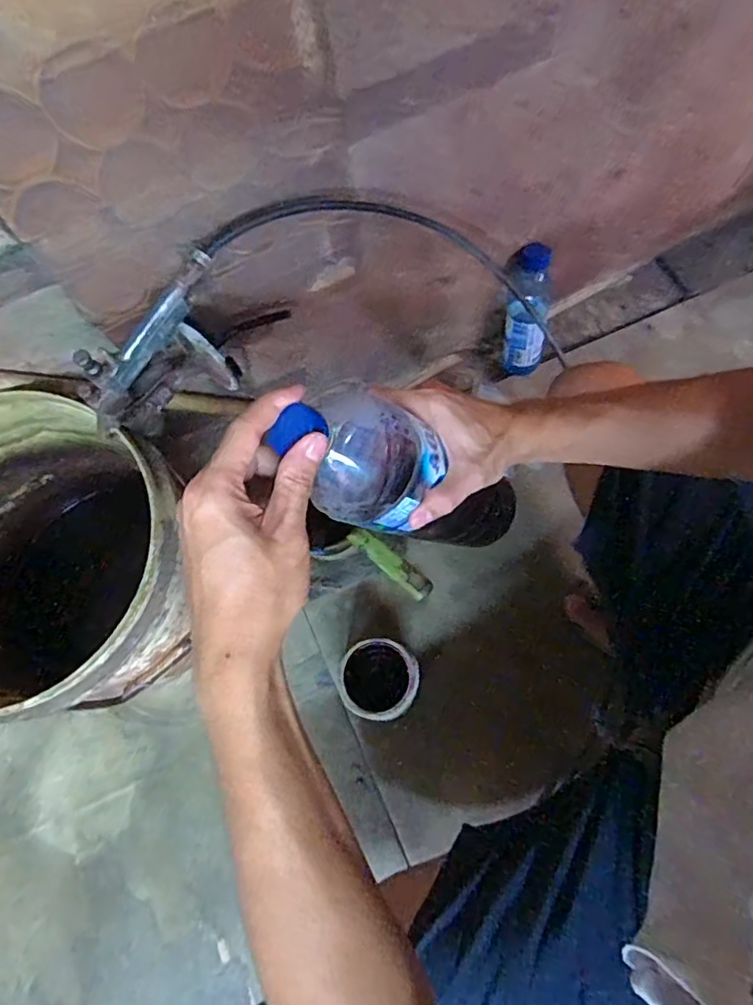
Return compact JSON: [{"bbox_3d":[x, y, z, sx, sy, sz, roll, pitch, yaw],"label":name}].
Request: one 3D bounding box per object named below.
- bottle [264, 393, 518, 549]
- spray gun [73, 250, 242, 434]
[{"bbox_3d":[0.038,-0.006,0.441,0.065,0.303,0.068,-17,70,25],"label":"bottle"},{"bbox_3d":[-0.203,-0.133,0.530,0.163,0.124,0.046,-36,75,-10],"label":"spray gun"}]

